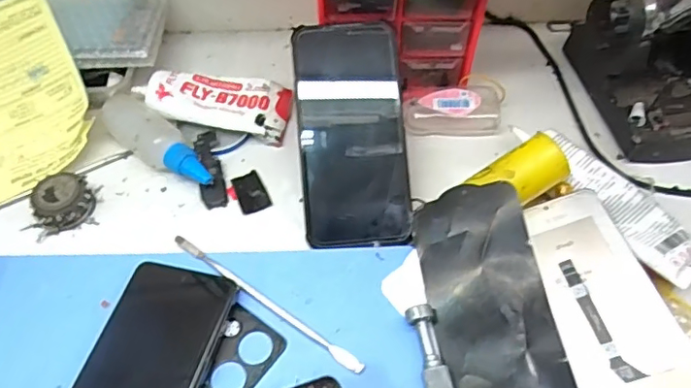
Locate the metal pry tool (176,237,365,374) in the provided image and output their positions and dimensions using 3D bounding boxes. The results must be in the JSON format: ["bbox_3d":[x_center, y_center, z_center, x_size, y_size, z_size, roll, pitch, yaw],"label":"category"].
[{"bbox_3d":[-0.056,0.070,0.376,0.162,0.005,0.009,30,61,20],"label":"metal pry tool"}]

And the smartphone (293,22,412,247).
[{"bbox_3d":[0.005,-0.044,0.412,0.076,0.011,0.162,-4,83,-2],"label":"smartphone"}]

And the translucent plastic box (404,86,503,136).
[{"bbox_3d":[0.089,-0.070,0.467,0.077,0.022,0.038,1,55,1],"label":"translucent plastic box"}]

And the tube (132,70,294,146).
[{"bbox_3d":[-0.105,-0.079,0.473,0.115,0.031,0.055,10,56,7],"label":"tube"}]

